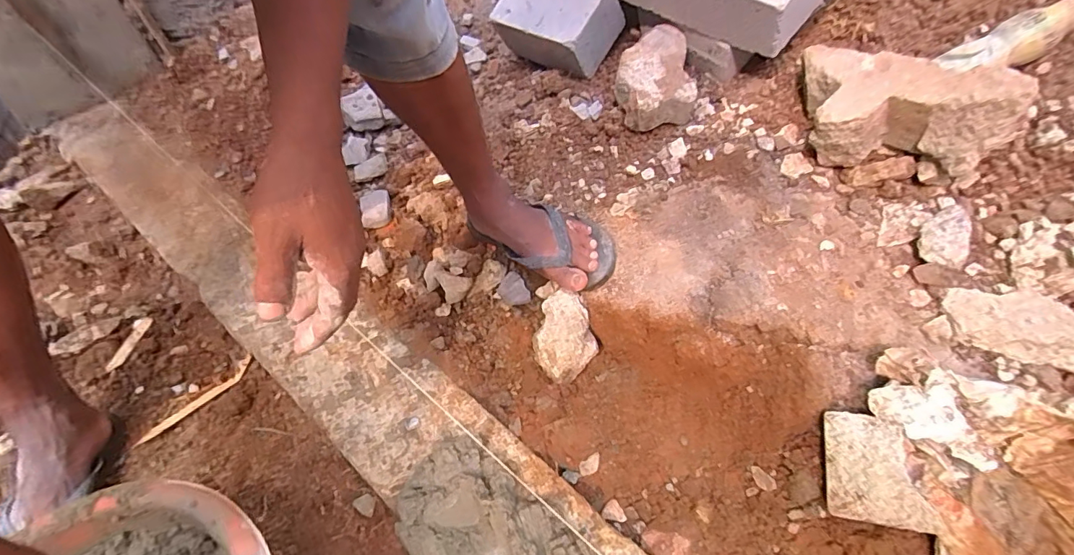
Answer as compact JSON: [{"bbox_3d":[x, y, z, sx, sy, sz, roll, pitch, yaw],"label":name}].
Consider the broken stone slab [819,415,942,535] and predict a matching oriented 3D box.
[{"bbox_3d":[0.340,0.194,0.489,0.079,0.027,0.106,-1,59,15],"label":"broken stone slab"}]

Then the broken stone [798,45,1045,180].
[{"bbox_3d":[0.461,-0.220,0.626,0.229,0.149,0.160,20,58,16],"label":"broken stone"}]

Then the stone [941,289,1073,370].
[{"bbox_3d":[0.523,0.051,0.517,0.135,0.033,0.074,16,57,14],"label":"stone"}]

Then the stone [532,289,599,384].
[{"bbox_3d":[0.035,0.083,0.677,0.082,0.092,0.113,-17,55,-9],"label":"stone"}]

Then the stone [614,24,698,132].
[{"bbox_3d":[0.190,-0.324,0.791,0.127,0.083,0.170,-8,54,-3],"label":"stone"}]

